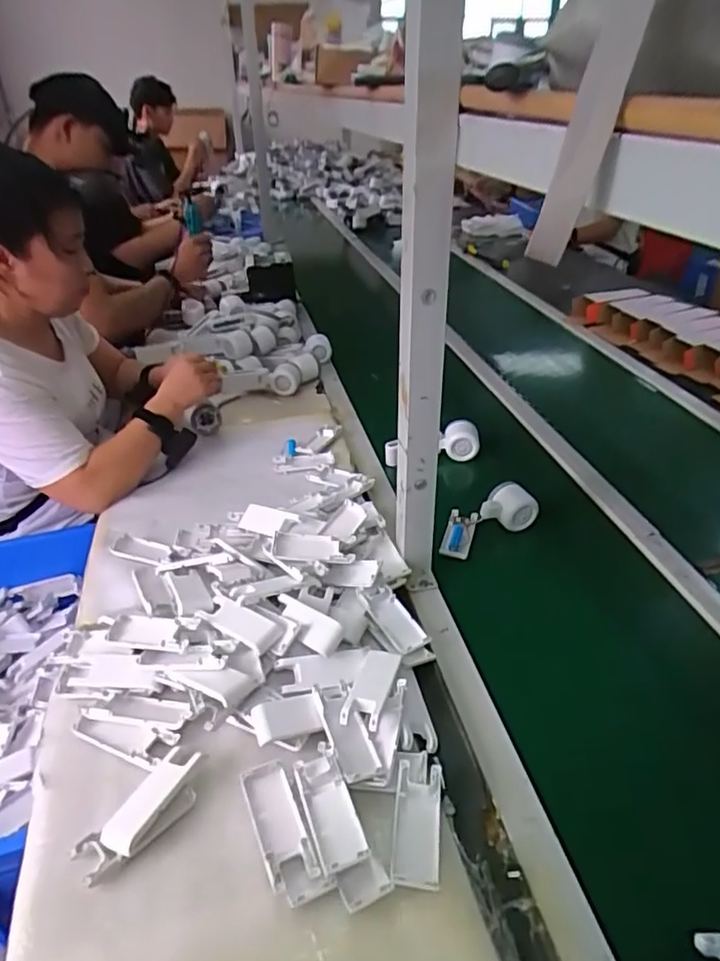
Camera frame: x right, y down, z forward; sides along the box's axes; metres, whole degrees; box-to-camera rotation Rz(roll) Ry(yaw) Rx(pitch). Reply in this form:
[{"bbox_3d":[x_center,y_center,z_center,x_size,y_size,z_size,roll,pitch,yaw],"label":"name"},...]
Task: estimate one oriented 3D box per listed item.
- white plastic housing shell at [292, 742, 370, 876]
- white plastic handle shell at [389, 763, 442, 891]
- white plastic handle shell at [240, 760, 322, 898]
[{"bbox_3d":[-0.029,0.279,0.527,0.040,0.013,0.116,-12,35,-16],"label":"white plastic housing shell"},{"bbox_3d":[0.050,0.297,0.523,0.039,0.020,0.104,3,34,7],"label":"white plastic handle shell"},{"bbox_3d":[-0.071,0.298,0.522,0.038,0.018,0.103,-15,36,-19],"label":"white plastic handle shell"}]

